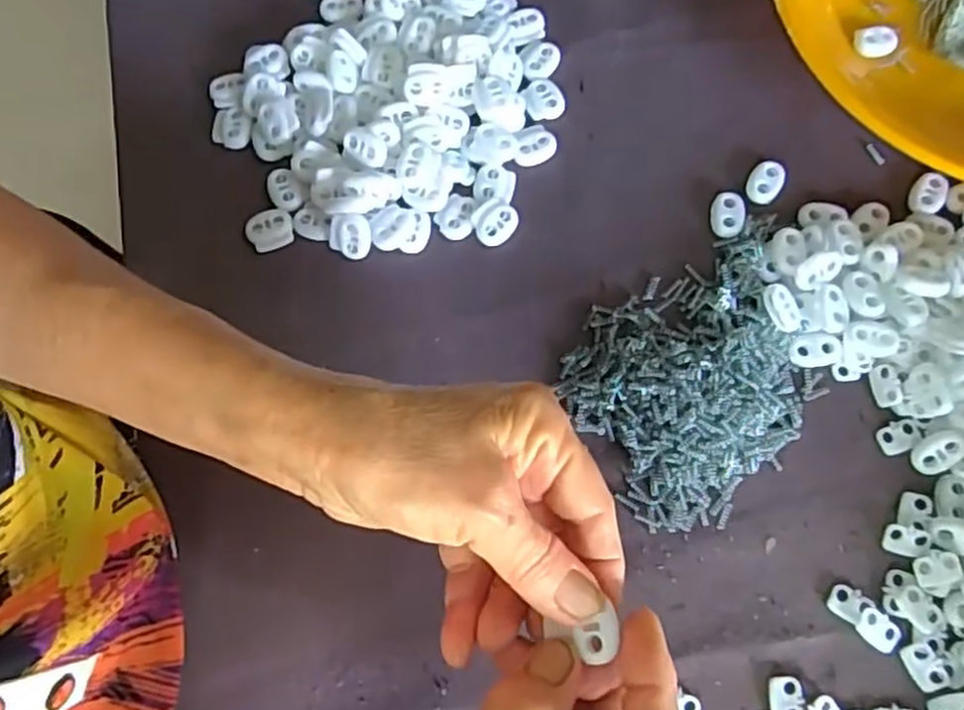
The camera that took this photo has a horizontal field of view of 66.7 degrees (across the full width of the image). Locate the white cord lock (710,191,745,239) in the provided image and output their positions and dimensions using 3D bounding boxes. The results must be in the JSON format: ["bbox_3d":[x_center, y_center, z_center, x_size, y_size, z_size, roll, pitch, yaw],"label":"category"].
[{"bbox_3d":[0.117,-0.067,0.346,0.016,0.004,0.022,6,75,2],"label":"white cord lock"}]

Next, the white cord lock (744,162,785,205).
[{"bbox_3d":[0.136,-0.083,0.350,0.016,0.004,0.022,30,77,8],"label":"white cord lock"}]

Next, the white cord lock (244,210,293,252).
[{"bbox_3d":[-0.100,-0.059,0.346,0.021,0.005,0.018,-16,76,-4],"label":"white cord lock"}]

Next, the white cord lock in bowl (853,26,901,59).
[{"bbox_3d":[0.195,-0.155,0.361,0.022,0.007,0.014,-6,75,-2],"label":"white cord lock in bowl"}]

